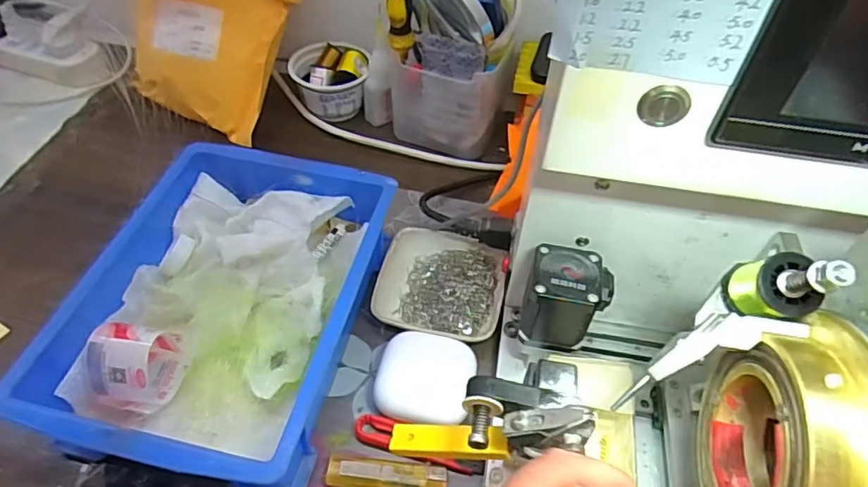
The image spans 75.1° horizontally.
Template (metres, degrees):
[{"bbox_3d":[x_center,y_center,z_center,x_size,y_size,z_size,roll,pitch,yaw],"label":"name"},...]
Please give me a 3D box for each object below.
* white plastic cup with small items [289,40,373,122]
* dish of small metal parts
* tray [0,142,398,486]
[{"bbox_3d":[-0.110,-0.172,0.593,0.071,0.057,0.076,1,50,-1],"label":"white plastic cup with small items"},{"bbox_3d":[0.007,0.034,0.454,0.097,0.025,0.095,15,51,10],"label":"dish of small metal parts"},{"bbox_3d":[-0.142,0.042,0.408,0.177,0.068,0.246,10,50,7],"label":"tray"}]

